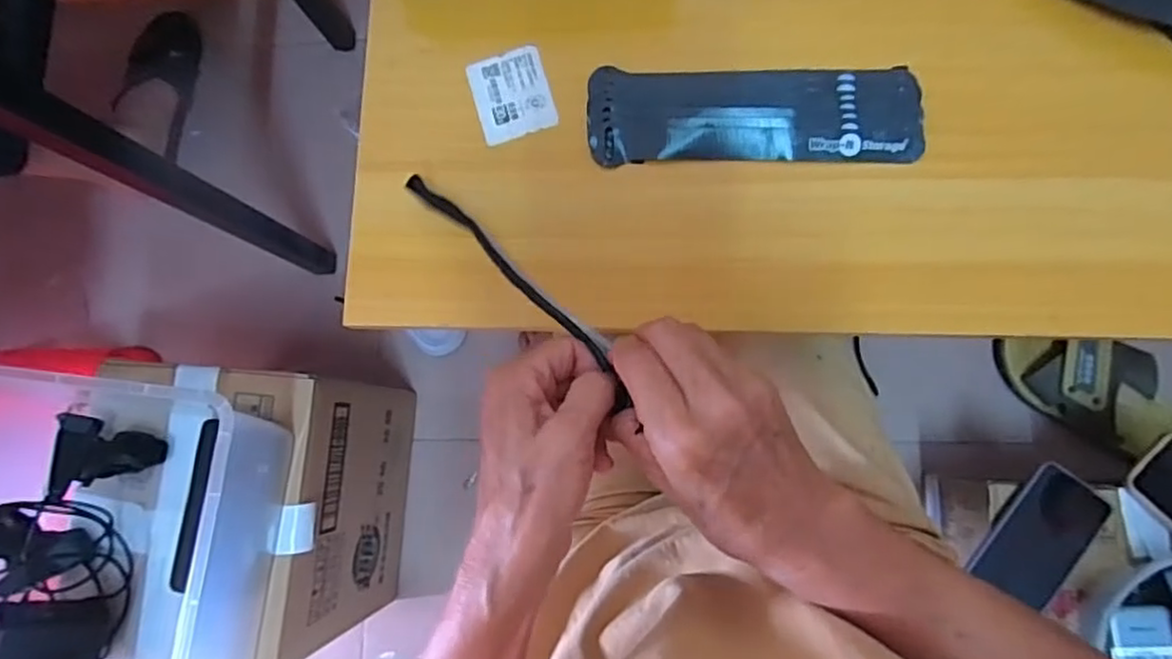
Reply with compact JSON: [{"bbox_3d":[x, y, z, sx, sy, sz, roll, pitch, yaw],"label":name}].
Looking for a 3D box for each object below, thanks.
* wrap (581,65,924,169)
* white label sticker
[{"bbox_3d":[0.103,-0.133,0.412,0.200,0.009,0.061,2,83,6],"label":"wrap"},{"bbox_3d":[-0.048,-0.153,0.433,0.049,0.004,0.058,-18,81,3],"label":"white label sticker"}]

